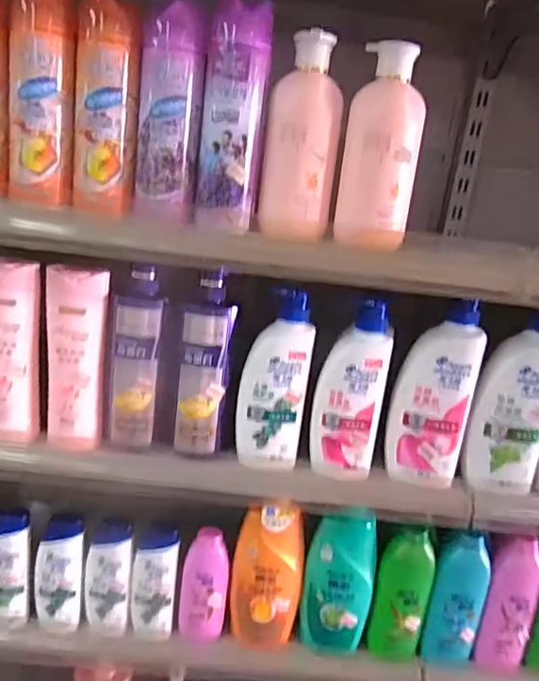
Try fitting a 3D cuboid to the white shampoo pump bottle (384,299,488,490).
[{"bbox_3d":[0.194,0.062,0.685,0.092,0.215,0.046,14,20,21],"label":"white shampoo pump bottle"}]

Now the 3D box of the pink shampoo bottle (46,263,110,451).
[{"bbox_3d":[-0.224,0.024,0.668,0.065,0.215,0.037,2,19,-14],"label":"pink shampoo bottle"}]

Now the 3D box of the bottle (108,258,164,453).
[{"bbox_3d":[-0.157,0.025,0.675,0.053,0.214,0.037,2,19,-14],"label":"bottle"}]

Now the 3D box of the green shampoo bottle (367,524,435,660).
[{"bbox_3d":[0.178,0.336,0.767,0.070,0.190,0.040,13,19,19],"label":"green shampoo bottle"}]

